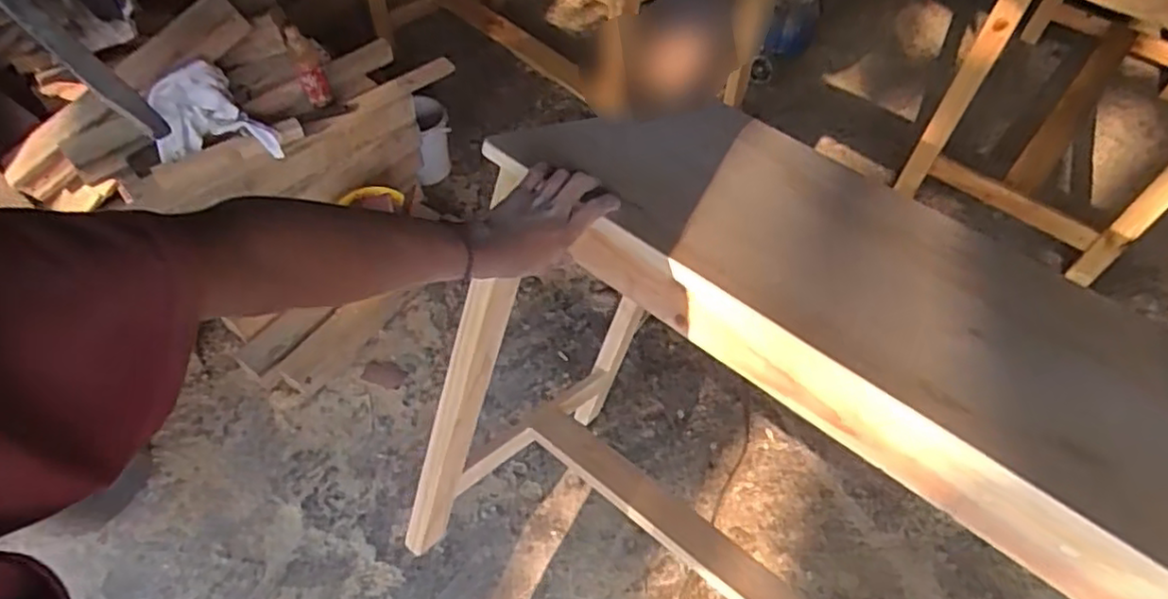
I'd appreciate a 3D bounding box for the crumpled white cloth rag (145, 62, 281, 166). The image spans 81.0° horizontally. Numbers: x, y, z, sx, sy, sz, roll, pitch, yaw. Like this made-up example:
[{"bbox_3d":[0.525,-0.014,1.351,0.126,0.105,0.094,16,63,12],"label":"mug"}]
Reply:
[{"bbox_3d":[-0.823,-0.382,1.467,0.208,0.138,0.242,-34,60,-21],"label":"crumpled white cloth rag"}]

